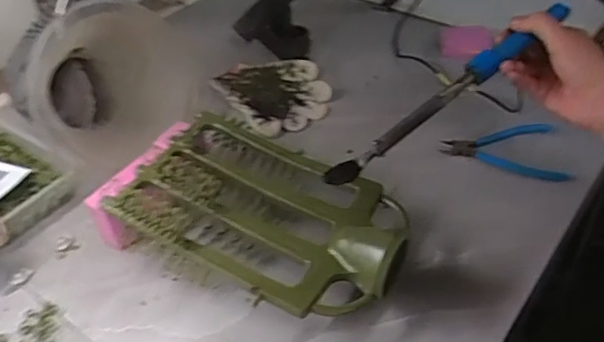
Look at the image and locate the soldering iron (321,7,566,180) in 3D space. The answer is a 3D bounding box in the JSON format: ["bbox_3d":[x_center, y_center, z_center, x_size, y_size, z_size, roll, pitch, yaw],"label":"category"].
[{"bbox_3d":[0.140,-0.074,0.538,0.285,0.024,0.018,-37,47,-5],"label":"soldering iron"}]

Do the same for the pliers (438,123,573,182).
[{"bbox_3d":[0.254,-0.025,0.715,0.144,0.014,0.091,-1,41,6],"label":"pliers"}]

